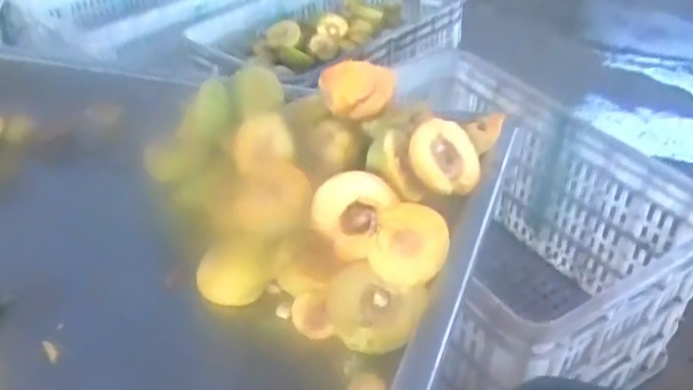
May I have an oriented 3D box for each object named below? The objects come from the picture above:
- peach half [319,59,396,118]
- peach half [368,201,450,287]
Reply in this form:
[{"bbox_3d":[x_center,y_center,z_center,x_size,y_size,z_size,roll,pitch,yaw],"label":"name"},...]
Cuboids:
[{"bbox_3d":[0.010,-0.099,0.577,0.058,0.065,0.033,6,55,-22],"label":"peach half"},{"bbox_3d":[0.043,0.033,0.470,0.053,0.042,0.037,6,37,10],"label":"peach half"}]

